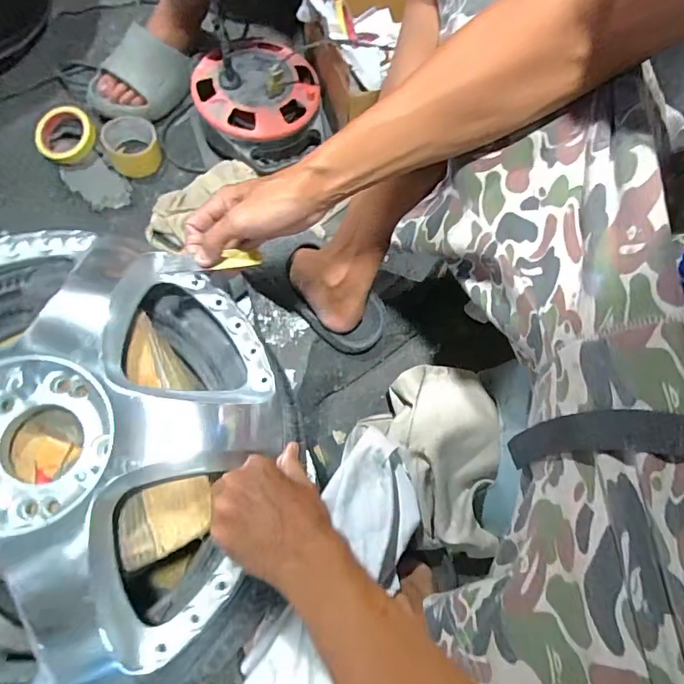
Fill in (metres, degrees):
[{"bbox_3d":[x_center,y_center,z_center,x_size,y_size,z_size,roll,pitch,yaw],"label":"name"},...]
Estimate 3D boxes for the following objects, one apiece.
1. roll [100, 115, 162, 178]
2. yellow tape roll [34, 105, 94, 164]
[{"bbox_3d":[-0.348,-0.325,0.784,0.081,0.060,0.080,1,69,-2],"label":"roll"},{"bbox_3d":[-0.474,-0.355,0.804,0.094,0.028,0.099,1,69,-2],"label":"yellow tape roll"}]

